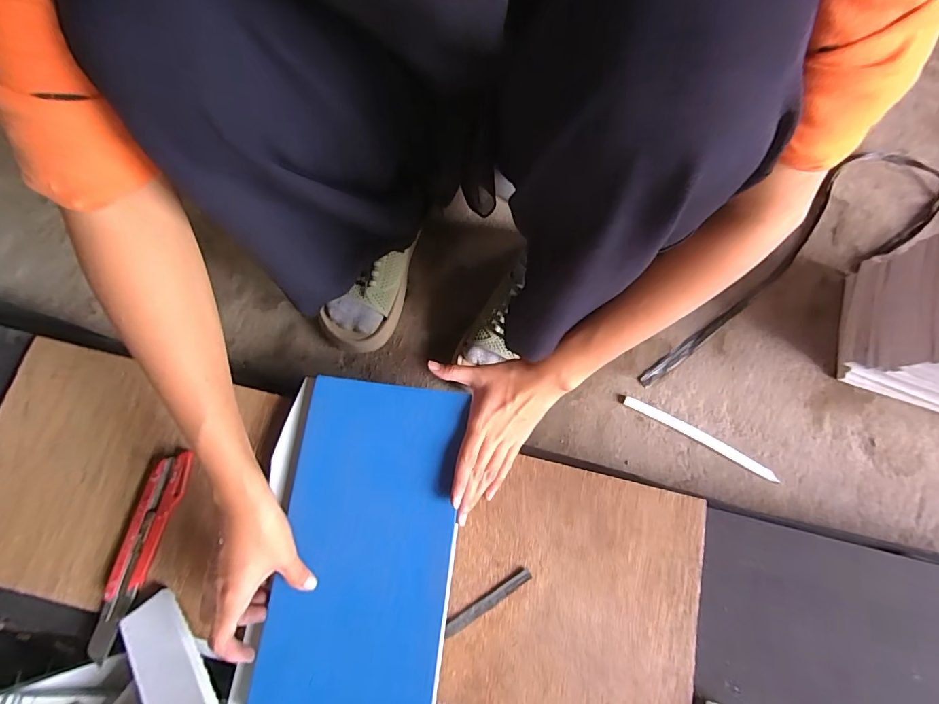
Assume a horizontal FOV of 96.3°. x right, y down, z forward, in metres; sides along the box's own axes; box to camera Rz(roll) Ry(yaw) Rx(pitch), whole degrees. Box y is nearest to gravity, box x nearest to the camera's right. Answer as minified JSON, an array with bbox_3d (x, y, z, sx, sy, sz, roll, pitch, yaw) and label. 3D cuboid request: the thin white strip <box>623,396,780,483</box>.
[{"bbox_3d":[0.279,0.102,0.512,0.191,0.008,0.014,28,76,8],"label":"thin white strip"}]

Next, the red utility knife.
[{"bbox_3d":[-0.305,0.182,0.387,0.032,0.017,0.179,16,73,4],"label":"red utility knife"}]

